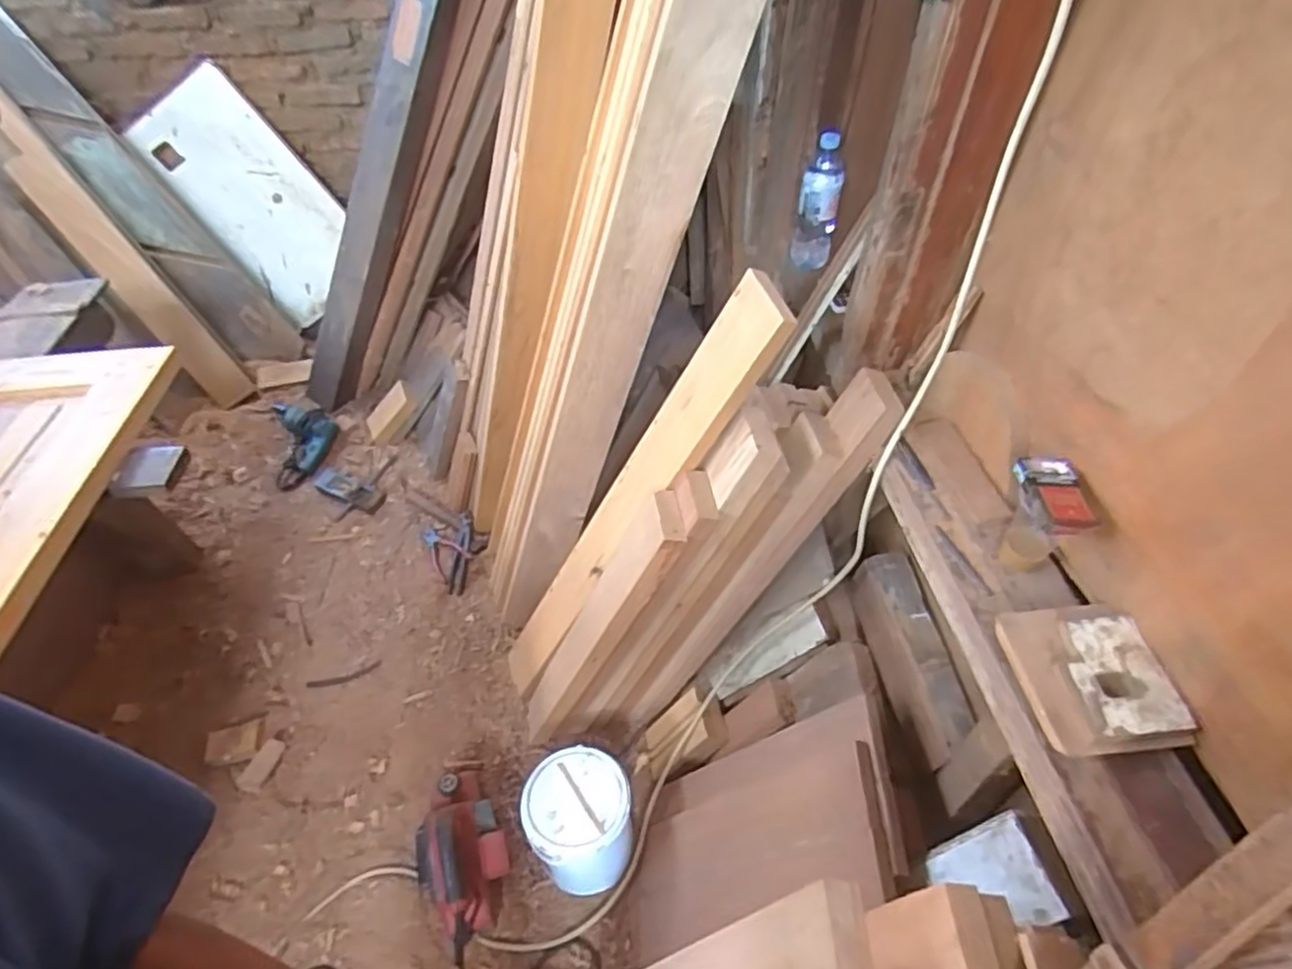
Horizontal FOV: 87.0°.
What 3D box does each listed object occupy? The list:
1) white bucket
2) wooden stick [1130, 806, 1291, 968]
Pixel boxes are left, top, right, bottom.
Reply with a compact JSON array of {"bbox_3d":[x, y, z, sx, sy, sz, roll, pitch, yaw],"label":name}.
[{"bbox_3d":[-0.117,0.581,1.188,0.177,0.179,0.187,-3,48,-3],"label":"white bucket"},{"bbox_3d":[0.381,0.251,0.427,0.017,0.187,0.037,21,24,-18],"label":"wooden stick"}]

